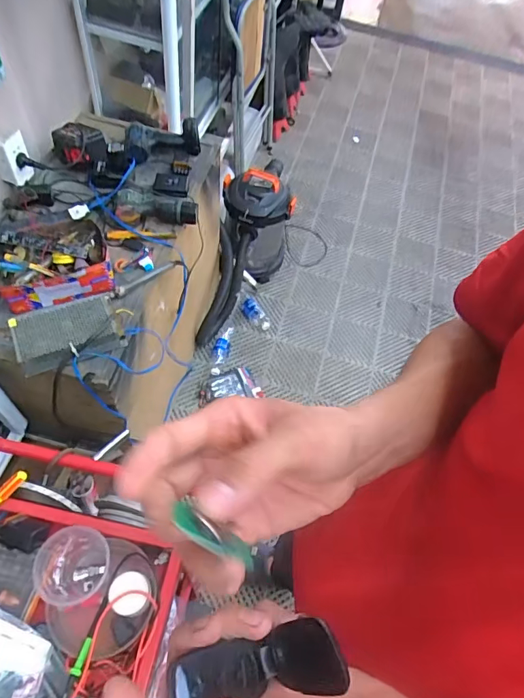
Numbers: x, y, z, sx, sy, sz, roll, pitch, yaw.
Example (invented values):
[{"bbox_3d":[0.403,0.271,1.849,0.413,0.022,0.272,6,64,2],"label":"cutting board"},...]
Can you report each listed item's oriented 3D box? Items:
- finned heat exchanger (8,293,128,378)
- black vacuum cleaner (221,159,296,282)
[{"bbox_3d":[-0.381,-0.031,0.908,0.200,0.043,0.130,-23,69,-23],"label":"finned heat exchanger"},{"bbox_3d":[-0.018,-0.521,1.834,0.267,0.415,0.287,4,58,-5],"label":"black vacuum cleaner"}]

